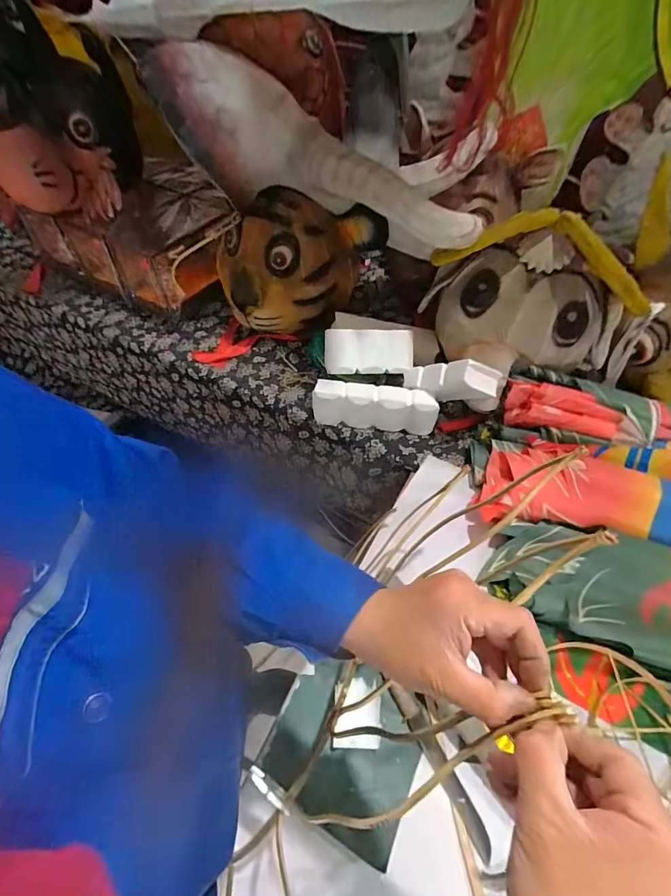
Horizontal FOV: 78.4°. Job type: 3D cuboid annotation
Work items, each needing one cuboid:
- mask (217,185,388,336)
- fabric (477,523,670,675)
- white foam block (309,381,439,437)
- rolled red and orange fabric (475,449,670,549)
[{"bbox_3d":[-0.106,-0.482,1.059,0.384,0.281,0.310,-13,55,-12],"label":"mask"},{"bbox_3d":[0.534,0.271,0.693,0.521,0.103,0.178,16,55,9],"label":"fabric"},{"bbox_3d":[0.086,-0.089,0.930,0.275,0.102,0.059,7,54,3],"label":"white foam block"},{"bbox_3d":[0.569,0.120,0.756,0.569,0.085,0.158,13,54,7],"label":"rolled red and orange fabric"}]

